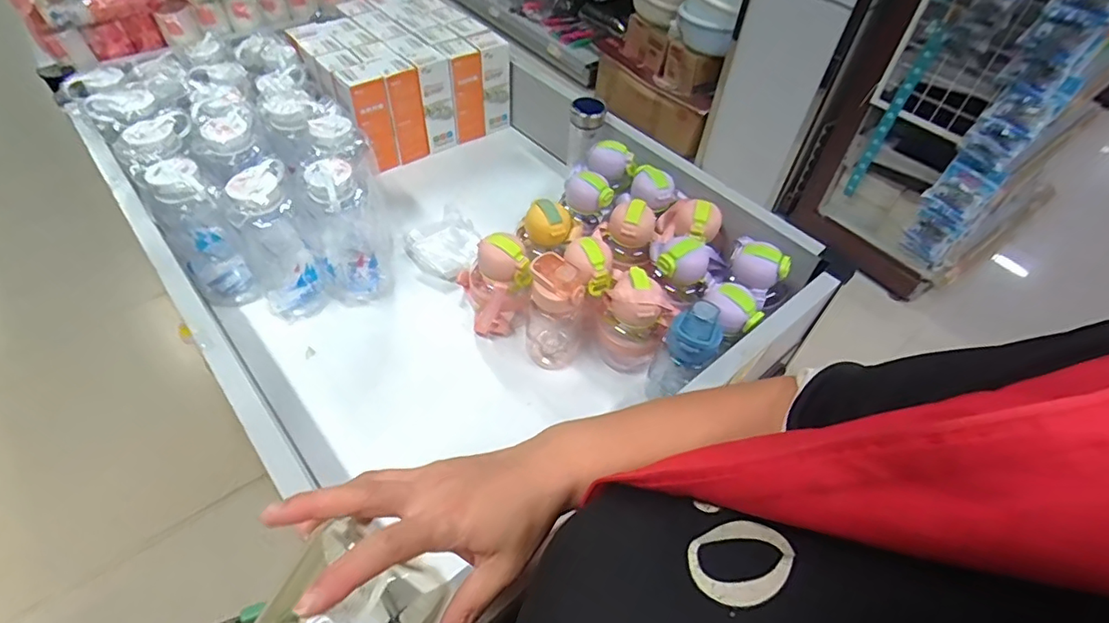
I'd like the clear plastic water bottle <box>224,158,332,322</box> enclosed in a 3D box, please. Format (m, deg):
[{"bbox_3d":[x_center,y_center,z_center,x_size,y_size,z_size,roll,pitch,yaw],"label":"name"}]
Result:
[{"bbox_3d":[-0.420,-0.102,0.829,0.106,0.231,0.105,-27,57,-24],"label":"clear plastic water bottle"}]

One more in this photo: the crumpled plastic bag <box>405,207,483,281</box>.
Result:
[{"bbox_3d":[-0.196,-0.122,0.988,0.149,0.040,0.135,28,54,18],"label":"crumpled plastic bag"}]

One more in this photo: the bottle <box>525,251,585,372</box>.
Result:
[{"bbox_3d":[0.003,-0.002,0.807,0.075,0.182,0.079,2,50,-3],"label":"bottle"}]

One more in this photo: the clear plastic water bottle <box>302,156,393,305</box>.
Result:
[{"bbox_3d":[-0.320,-0.125,0.856,0.097,0.237,0.105,-15,53,-16],"label":"clear plastic water bottle"}]

